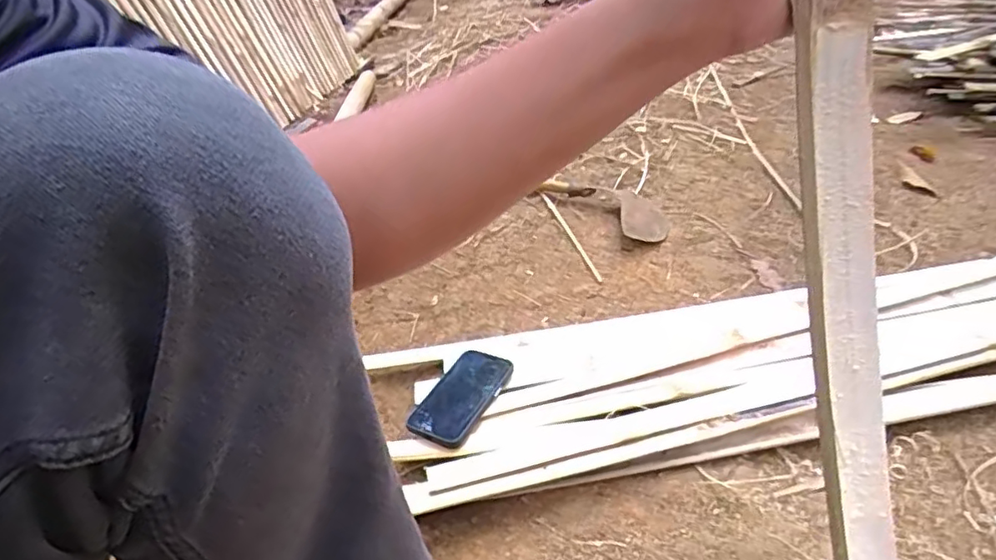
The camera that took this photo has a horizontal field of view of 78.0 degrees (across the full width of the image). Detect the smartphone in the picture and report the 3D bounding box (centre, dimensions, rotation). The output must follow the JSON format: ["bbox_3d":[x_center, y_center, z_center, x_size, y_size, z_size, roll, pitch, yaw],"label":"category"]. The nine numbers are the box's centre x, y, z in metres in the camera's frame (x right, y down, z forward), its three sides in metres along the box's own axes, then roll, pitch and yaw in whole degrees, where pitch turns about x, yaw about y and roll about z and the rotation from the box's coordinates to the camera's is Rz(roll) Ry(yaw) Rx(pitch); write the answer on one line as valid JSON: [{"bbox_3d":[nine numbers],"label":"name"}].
[{"bbox_3d":[-0.043,0.141,0.750,0.076,0.010,0.152,16,39,20],"label":"smartphone"}]

